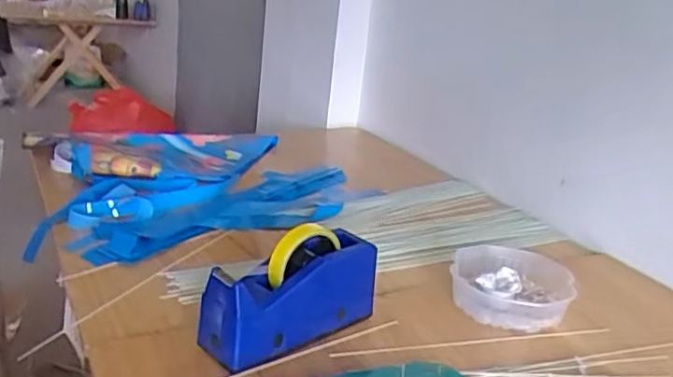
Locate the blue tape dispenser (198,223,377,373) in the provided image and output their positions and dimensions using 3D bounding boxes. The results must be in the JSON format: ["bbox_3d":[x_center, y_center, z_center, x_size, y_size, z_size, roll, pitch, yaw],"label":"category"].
[{"bbox_3d":[-0.045,0.109,0.708,0.201,0.118,0.069,-10,26,-38],"label":"blue tape dispenser"}]

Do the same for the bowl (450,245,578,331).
[{"bbox_3d":[0.227,0.117,0.855,0.144,0.049,0.169,11,21,11],"label":"bowl"}]

